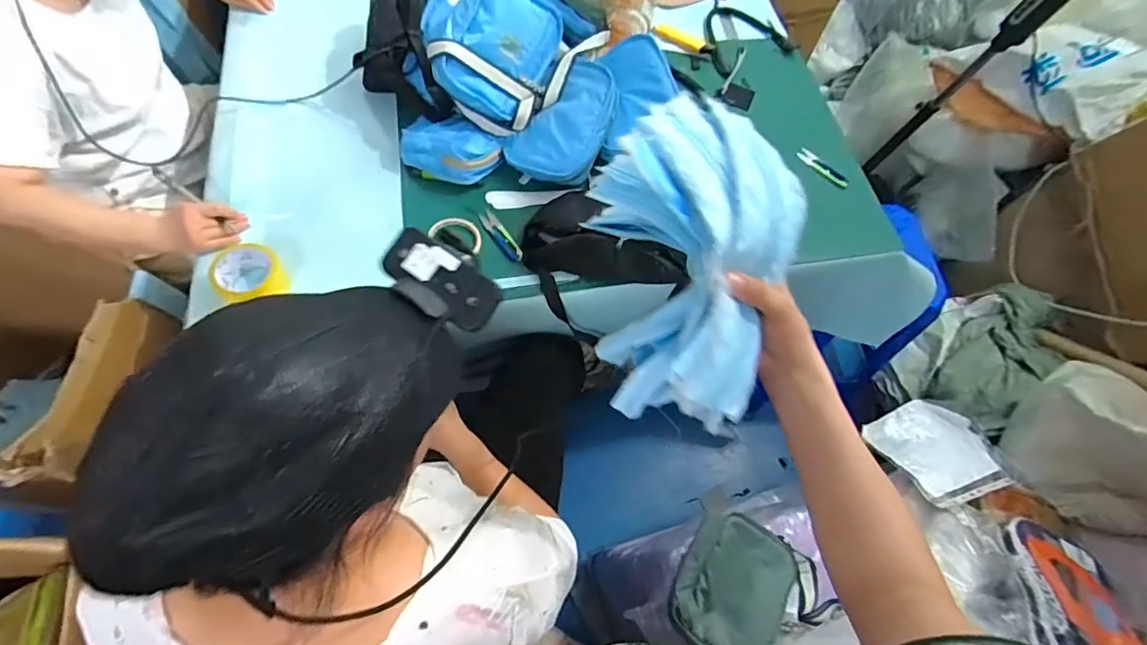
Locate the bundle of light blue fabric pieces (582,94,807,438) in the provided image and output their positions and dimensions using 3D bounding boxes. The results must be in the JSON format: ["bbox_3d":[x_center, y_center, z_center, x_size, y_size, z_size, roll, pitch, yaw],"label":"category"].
[{"bbox_3d":[0.114,-0.061,0.484,0.177,0.140,0.260,1,66,-2],"label":"bundle of light blue fabric pieces"}]

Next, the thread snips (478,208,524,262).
[{"bbox_3d":[-0.124,-0.147,0.928,0.029,0.011,0.113,-30,70,-18],"label":"thread snips"}]

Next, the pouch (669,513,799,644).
[{"bbox_3d":[0.269,0.441,0.897,0.182,0.052,0.217,29,65,9],"label":"pouch"}]

